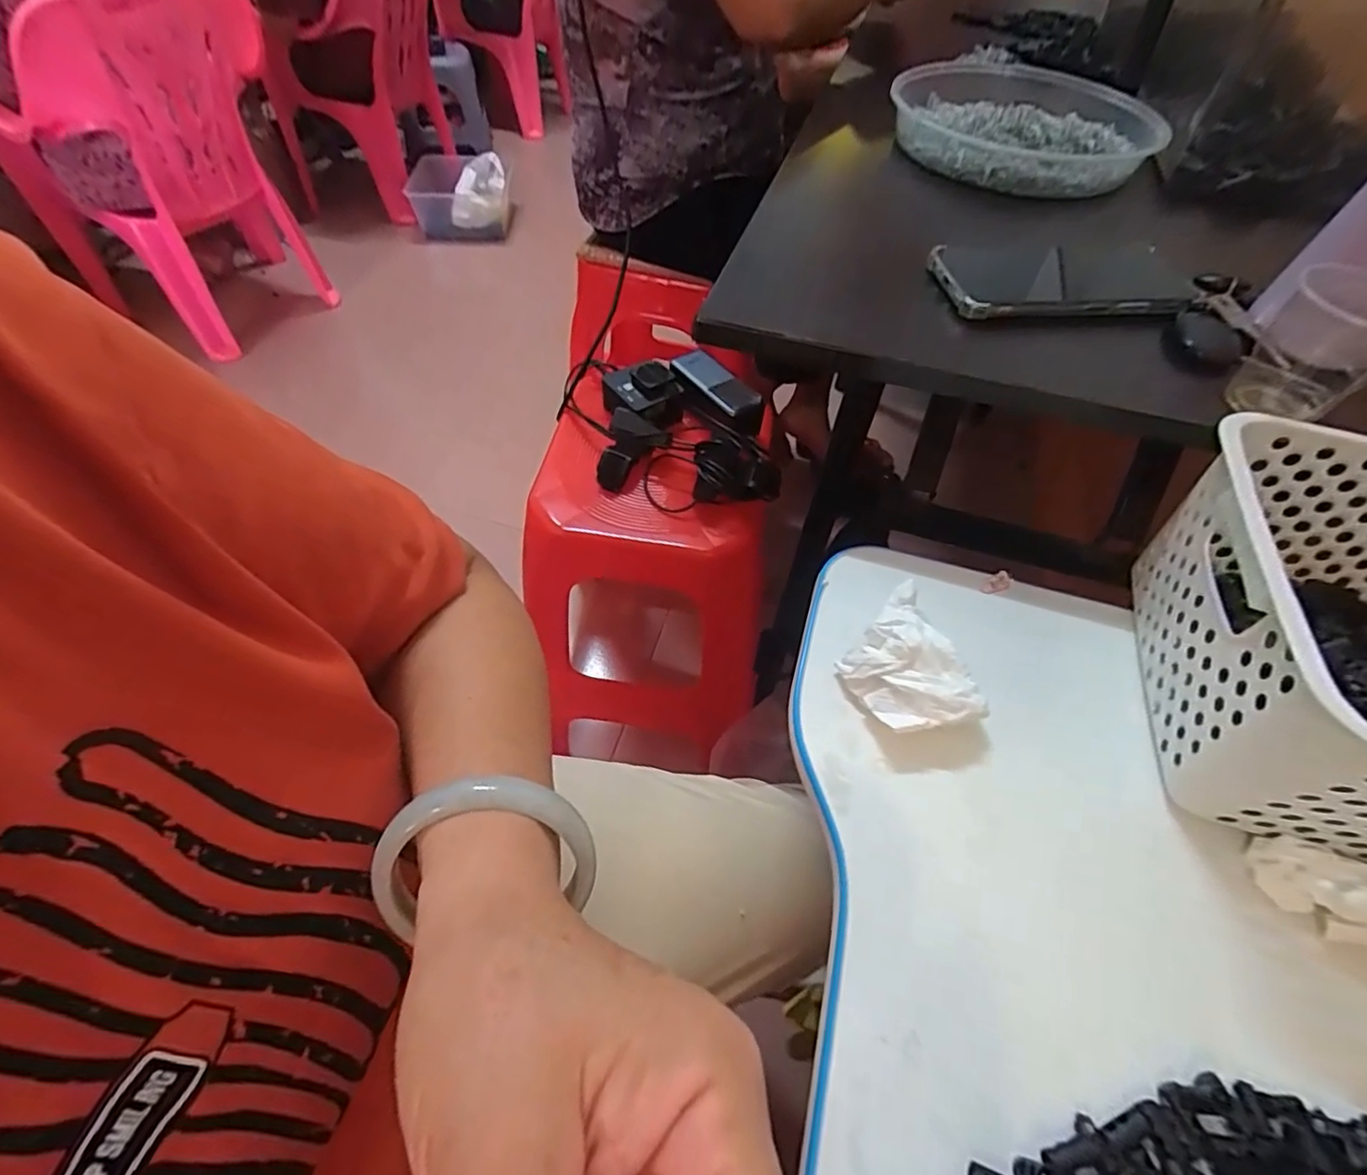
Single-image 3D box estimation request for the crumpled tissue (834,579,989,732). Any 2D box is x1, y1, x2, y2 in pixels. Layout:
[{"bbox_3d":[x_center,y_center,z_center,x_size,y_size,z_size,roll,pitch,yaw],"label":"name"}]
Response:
[{"bbox_3d":[0.120,0.040,0.344,0.062,0.033,0.086,-13,55,-11],"label":"crumpled tissue"}]

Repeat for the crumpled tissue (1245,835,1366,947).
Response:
[{"bbox_3d":[0.307,0.142,0.272,0.083,0.026,0.033,25,57,15],"label":"crumpled tissue"}]

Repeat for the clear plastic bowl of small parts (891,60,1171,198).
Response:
[{"bbox_3d":[0.305,-0.422,0.558,0.223,0.041,0.219,1,54,-2],"label":"clear plastic bowl of small parts"}]

